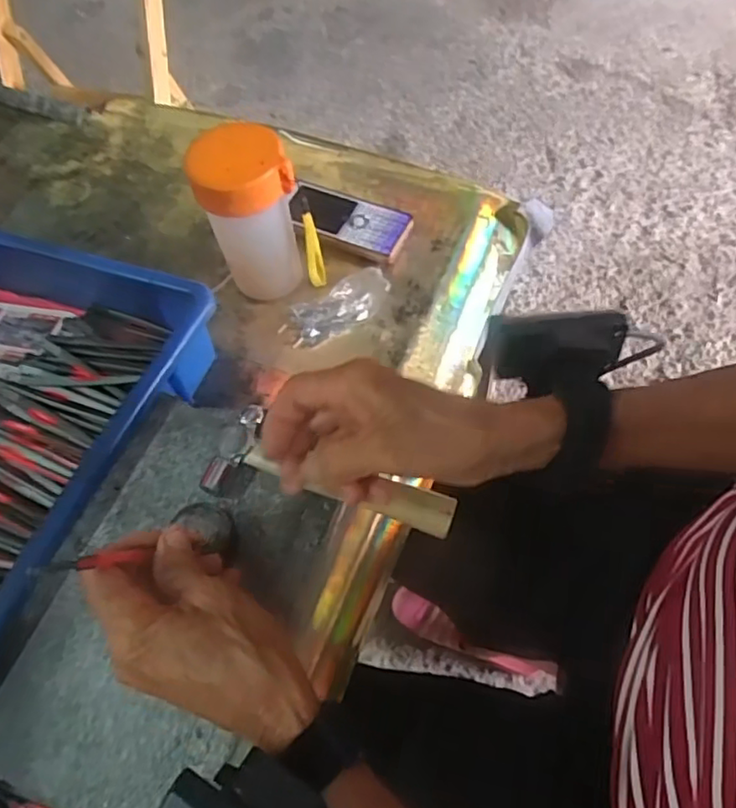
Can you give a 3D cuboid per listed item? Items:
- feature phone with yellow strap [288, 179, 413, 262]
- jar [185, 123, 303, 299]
[{"bbox_3d":[-0.021,-0.168,0.560,0.114,0.019,0.056,23,63,15],"label":"feature phone with yellow strap"},{"bbox_3d":[-0.090,-0.140,0.480,0.067,0.149,0.059,-17,60,-7],"label":"jar"}]

